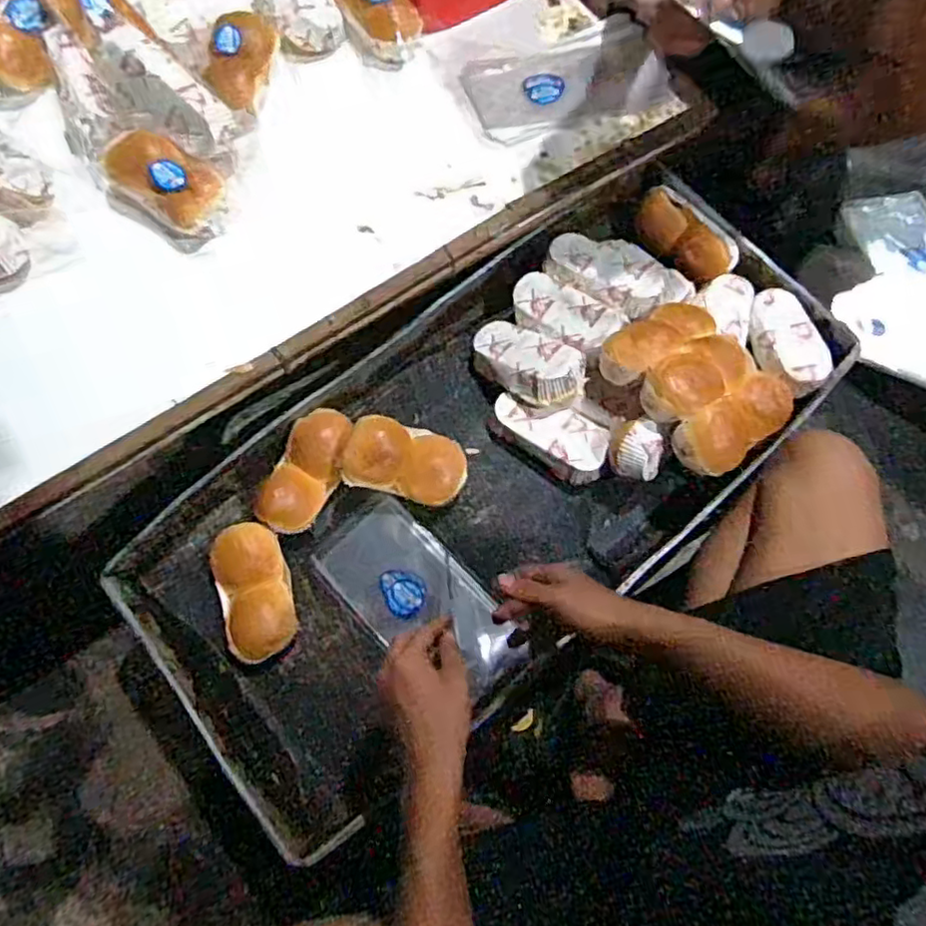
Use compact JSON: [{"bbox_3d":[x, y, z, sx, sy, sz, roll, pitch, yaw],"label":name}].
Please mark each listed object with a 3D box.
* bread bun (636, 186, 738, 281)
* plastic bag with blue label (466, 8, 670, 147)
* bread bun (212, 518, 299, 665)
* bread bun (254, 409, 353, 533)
[{"bbox_3d":[0.288,-0.293,0.823,0.140,0.057,0.049,43,47,9],"label":"bread bun"},{"bbox_3d":[0.125,-0.465,0.787,0.240,0.010,0.136,-20,74,-6],"label":"plastic bag with blue label"},{"bbox_3d":[-0.224,0.136,0.691,0.075,0.042,0.143,-16,73,-4],"label":"bread bun"},{"bbox_3d":[-0.175,0.008,0.725,0.065,0.041,0.139,24,74,8],"label":"bread bun"}]

